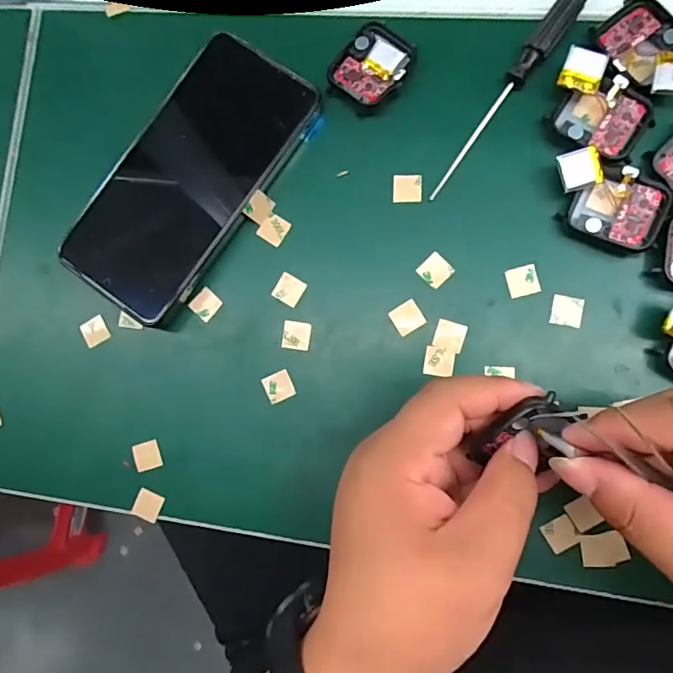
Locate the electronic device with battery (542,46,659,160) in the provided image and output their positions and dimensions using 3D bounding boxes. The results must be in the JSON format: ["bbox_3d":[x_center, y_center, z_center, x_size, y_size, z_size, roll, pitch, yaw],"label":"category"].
[{"bbox_3d":[0.133,-0.117,0.253,0.053,0.011,0.038,42,92,9],"label":"electronic device with battery"}]

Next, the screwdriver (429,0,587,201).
[{"bbox_3d":[0.092,-0.129,0.265,0.014,0.012,0.131,34,91,9],"label":"screwdriver"}]

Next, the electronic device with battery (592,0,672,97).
[{"bbox_3d":[0.160,-0.146,0.250,0.038,0.010,0.057,-37,82,4],"label":"electronic device with battery"}]

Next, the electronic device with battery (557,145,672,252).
[{"bbox_3d":[0.135,-0.068,0.251,0.057,0.014,0.040,33,91,9],"label":"electronic device with battery"}]

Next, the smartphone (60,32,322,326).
[{"bbox_3d":[-0.082,-0.088,0.277,0.073,0.009,0.158,37,91,-1],"label":"smartphone"}]

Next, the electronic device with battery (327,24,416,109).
[{"bbox_3d":[0.020,-0.150,0.276,0.037,0.012,0.043,36,91,9],"label":"electronic device with battery"}]

